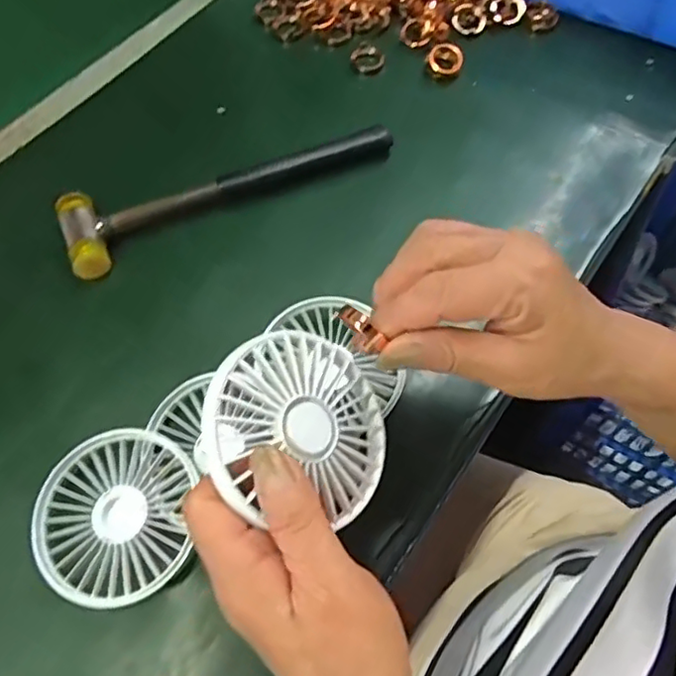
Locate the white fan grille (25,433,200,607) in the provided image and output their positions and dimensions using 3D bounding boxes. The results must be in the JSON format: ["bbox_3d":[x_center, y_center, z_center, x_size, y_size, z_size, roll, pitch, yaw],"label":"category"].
[{"bbox_3d":[-0.121,0.095,0.328,0.081,0.019,0.085,-1,62,-1],"label":"white fan grille"}]

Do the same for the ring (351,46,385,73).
[{"bbox_3d":[0.024,-0.232,0.508,0.026,0.004,0.025,0,63,0],"label":"ring"}]

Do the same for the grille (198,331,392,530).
[{"bbox_3d":[-0.016,0.037,0.267,0.088,0.010,0.078,15,65,-31],"label":"grille"}]

